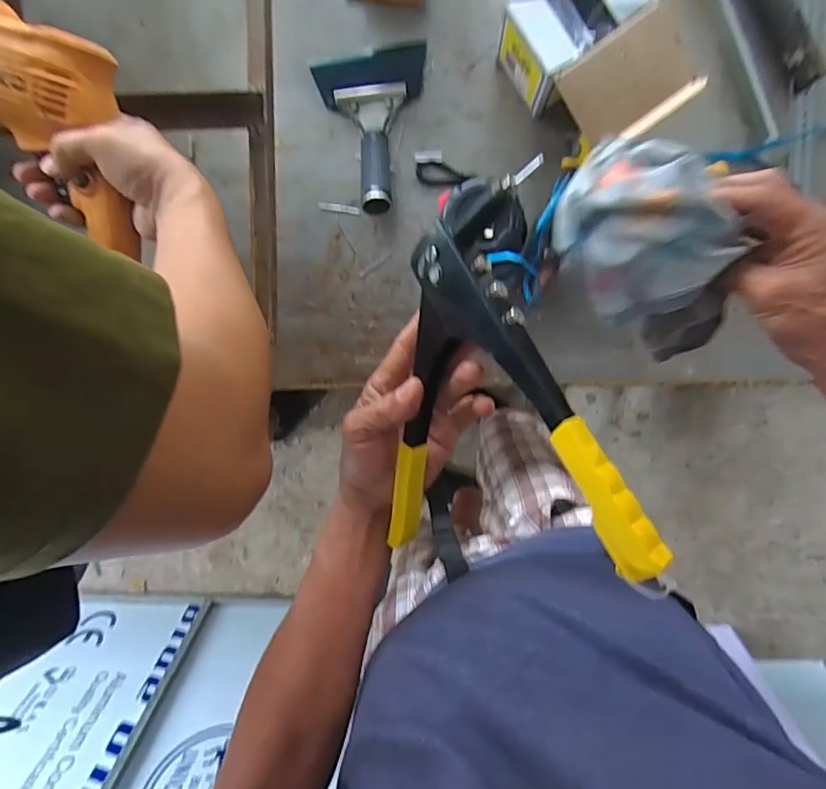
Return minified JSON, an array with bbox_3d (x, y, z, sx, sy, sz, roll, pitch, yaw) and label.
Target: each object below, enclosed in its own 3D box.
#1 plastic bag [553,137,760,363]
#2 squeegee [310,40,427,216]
[{"bbox_3d":[0.168,-0.101,0.350,0.107,0.067,0.149,-40,92,7],"label":"plastic bag"},{"bbox_3d":[-0.042,-0.270,0.528,0.110,0.026,0.190,-2,76,4],"label":"squeegee"}]

